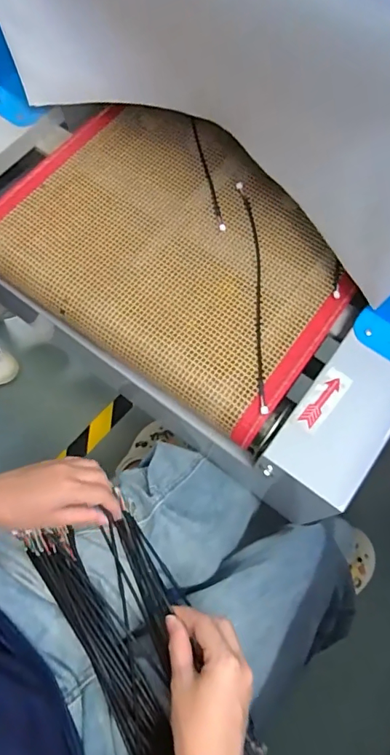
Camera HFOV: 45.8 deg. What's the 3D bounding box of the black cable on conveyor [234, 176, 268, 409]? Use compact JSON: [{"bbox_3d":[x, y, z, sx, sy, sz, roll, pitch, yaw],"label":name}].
[{"bbox_3d":[0.065,-0.094,0.492,0.018,0.009,0.278,-3,69,-1],"label":"black cable on conveyor"}]

